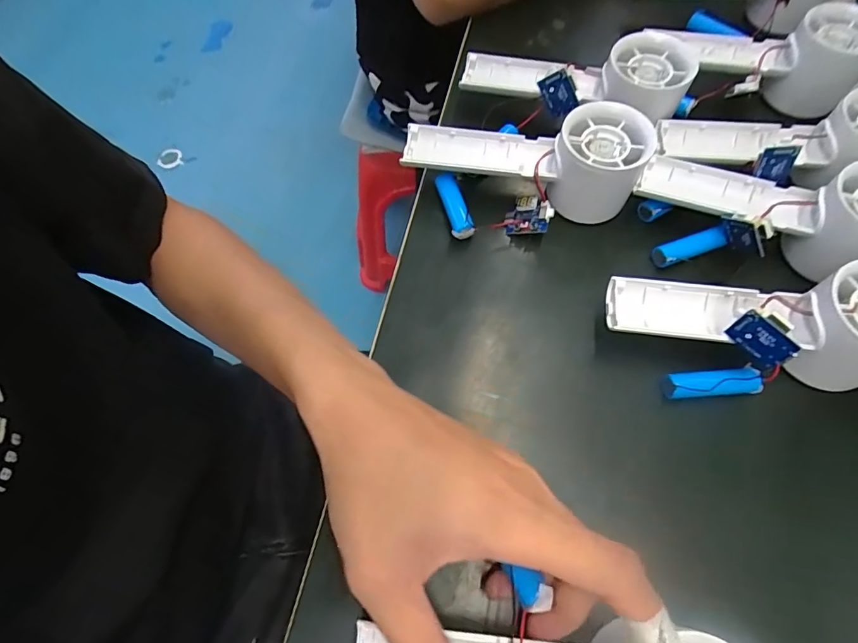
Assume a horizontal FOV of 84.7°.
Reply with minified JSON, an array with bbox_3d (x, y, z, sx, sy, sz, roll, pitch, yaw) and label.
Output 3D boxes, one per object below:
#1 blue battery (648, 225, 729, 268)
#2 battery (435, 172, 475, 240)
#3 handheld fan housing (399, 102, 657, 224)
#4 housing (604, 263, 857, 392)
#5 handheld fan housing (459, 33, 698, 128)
[{"bbox_3d":[0.171,-0.048,0.311,0.047,0.015,0.014,-16,65,-7],"label":"blue battery"},{"bbox_3d":[0.018,-0.079,0.324,0.015,0.014,0.051,-13,65,-5],"label":"battery"},{"bbox_3d":[0.062,-0.115,0.323,0.153,0.056,0.057,15,65,8],"label":"handheld fan housing"},{"bbox_3d":[0.185,-0.005,0.265,0.160,0.052,0.056,11,65,7],"label":"housing"},{"bbox_3d":[0.103,-0.175,0.341,0.159,0.040,0.066,12,65,7],"label":"handheld fan housing"}]

